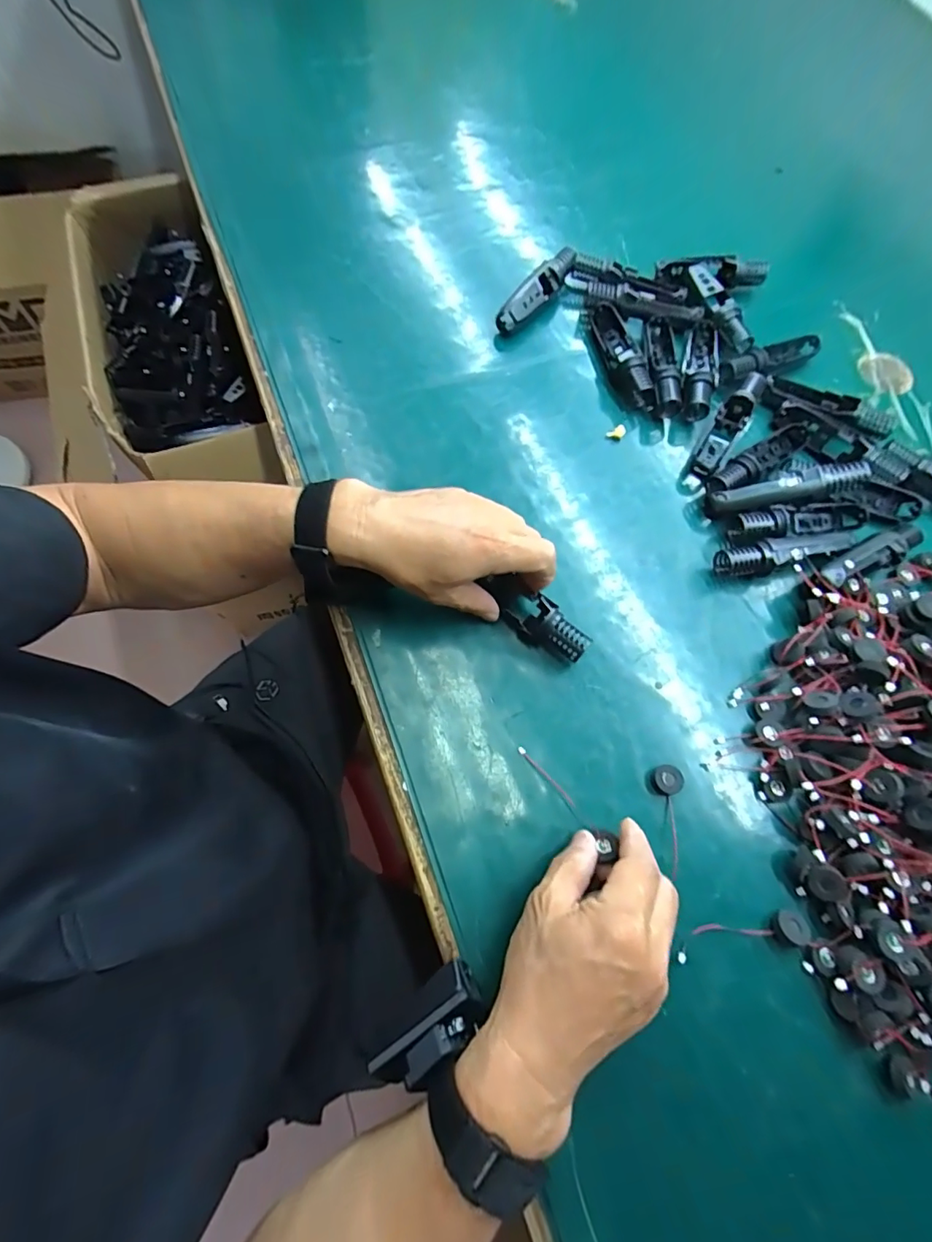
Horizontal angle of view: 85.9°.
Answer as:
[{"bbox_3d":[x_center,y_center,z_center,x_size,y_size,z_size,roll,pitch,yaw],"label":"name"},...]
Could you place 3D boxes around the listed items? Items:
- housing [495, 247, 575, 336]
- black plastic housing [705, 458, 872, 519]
[{"bbox_3d":[0.074,-0.345,0.517,0.027,0.023,0.115,34,72,9],"label":"housing"},{"bbox_3d":[0.274,-0.112,0.429,0.124,0.025,0.020,-12,70,11],"label":"black plastic housing"}]

